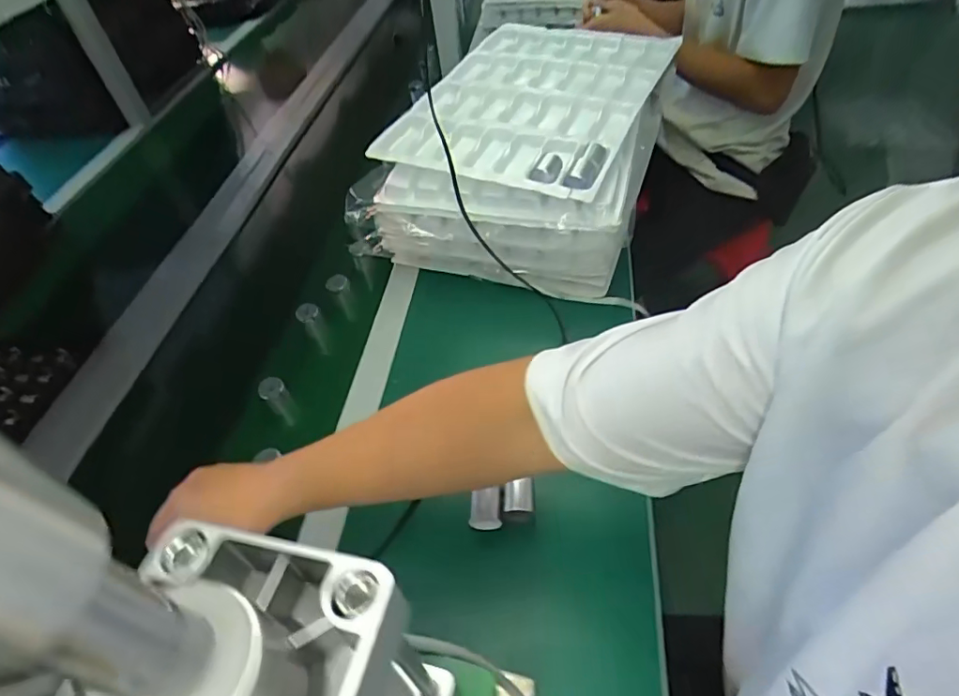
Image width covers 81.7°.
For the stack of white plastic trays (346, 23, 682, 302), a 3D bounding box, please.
[{"bbox_3d":[0.075,-0.315,0.824,0.342,0.164,0.450,13,49,16],"label":"stack of white plastic trays"}]

